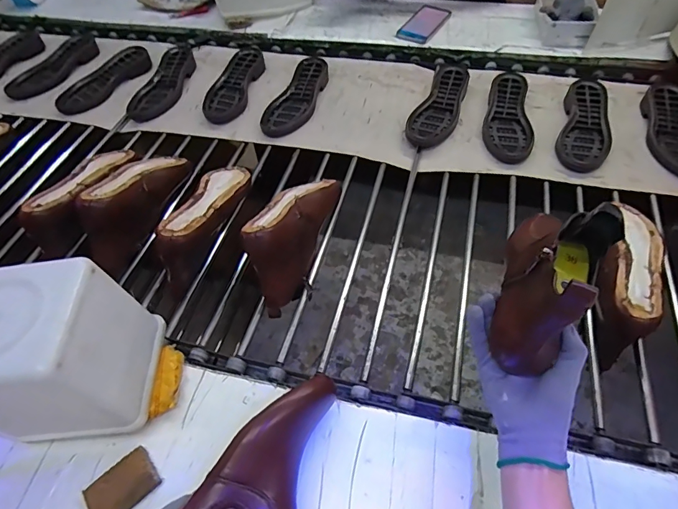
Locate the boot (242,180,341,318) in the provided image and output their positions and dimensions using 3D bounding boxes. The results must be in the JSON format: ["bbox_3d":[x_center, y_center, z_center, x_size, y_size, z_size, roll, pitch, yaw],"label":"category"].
[{"bbox_3d":[-0.076,-0.038,0.655,0.095,0.110,0.244,9,56,10],"label":"boot"}]

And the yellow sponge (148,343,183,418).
[{"bbox_3d":[-0.208,0.154,0.521,0.027,0.020,0.084,-4,54,0],"label":"yellow sponge"}]

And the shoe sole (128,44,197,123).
[{"bbox_3d":[-0.400,-0.404,0.980,0.093,0.023,0.259,7,55,8],"label":"shoe sole"}]

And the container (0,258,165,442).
[{"bbox_3d":[-0.308,0.113,0.461,0.165,0.175,0.130,-5,54,0],"label":"container"}]

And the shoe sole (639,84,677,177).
[{"bbox_3d":[0.628,-0.240,0.796,0.080,0.022,0.267,7,55,8],"label":"shoe sole"}]

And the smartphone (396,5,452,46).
[{"bbox_3d":[0.211,-0.571,1.048,0.083,0.009,0.171,25,59,19],"label":"smartphone"}]

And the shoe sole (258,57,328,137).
[{"bbox_3d":[-0.090,-0.343,0.913,0.089,0.038,0.230,15,57,14],"label":"shoe sole"}]

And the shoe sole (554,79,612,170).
[{"bbox_3d":[0.477,-0.253,0.812,0.088,0.028,0.238,17,57,15],"label":"shoe sole"}]

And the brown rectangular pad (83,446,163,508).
[{"bbox_3d":[-0.234,0.252,0.460,0.071,0.011,0.049,-36,60,-20],"label":"brown rectangular pad"}]

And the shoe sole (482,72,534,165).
[{"bbox_3d":[0.332,-0.275,0.835,0.082,0.029,0.234,6,55,8],"label":"shoe sole"}]

